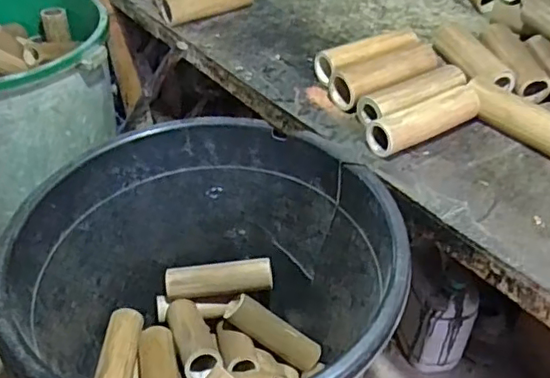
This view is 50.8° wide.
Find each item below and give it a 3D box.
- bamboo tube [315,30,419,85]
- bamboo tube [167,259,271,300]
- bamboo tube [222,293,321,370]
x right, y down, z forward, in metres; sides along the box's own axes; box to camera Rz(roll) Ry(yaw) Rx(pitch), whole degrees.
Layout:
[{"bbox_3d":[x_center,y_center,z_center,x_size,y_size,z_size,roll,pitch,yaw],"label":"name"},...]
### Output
[{"bbox_3d":[0.158,-0.216,0.974,0.182,0.058,0.069,-19,45,-22],"label":"bamboo tube"},{"bbox_3d":[-0.096,0.150,1.000,0.183,0.050,0.046,-2,41,-5],"label":"bamboo tube"},{"bbox_3d":[-0.002,0.252,1.006,0.180,0.049,0.050,38,37,-19],"label":"bamboo tube"}]

